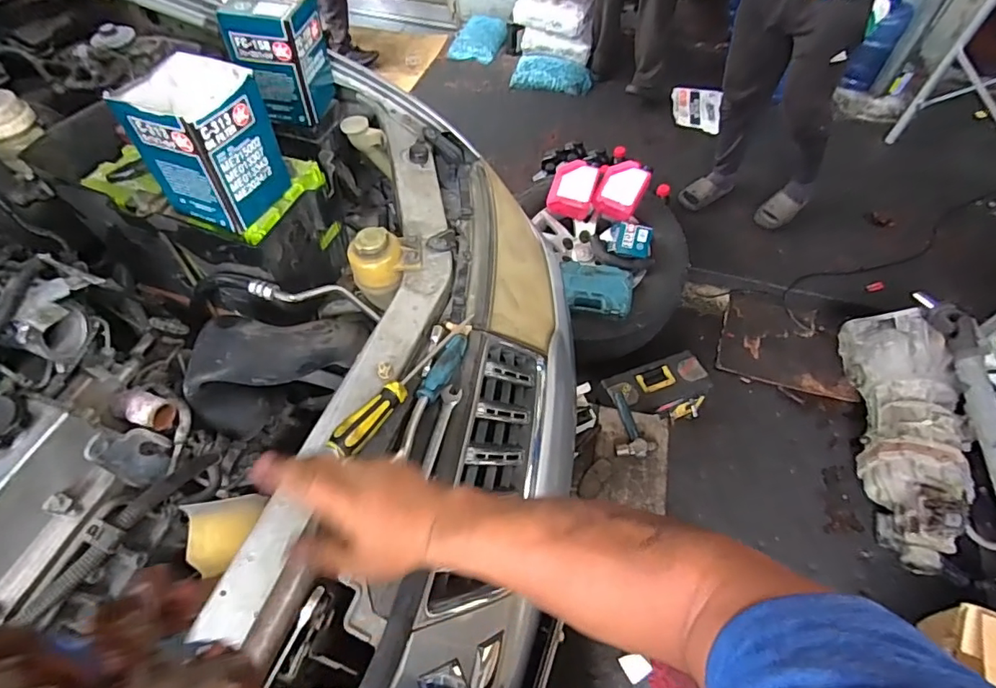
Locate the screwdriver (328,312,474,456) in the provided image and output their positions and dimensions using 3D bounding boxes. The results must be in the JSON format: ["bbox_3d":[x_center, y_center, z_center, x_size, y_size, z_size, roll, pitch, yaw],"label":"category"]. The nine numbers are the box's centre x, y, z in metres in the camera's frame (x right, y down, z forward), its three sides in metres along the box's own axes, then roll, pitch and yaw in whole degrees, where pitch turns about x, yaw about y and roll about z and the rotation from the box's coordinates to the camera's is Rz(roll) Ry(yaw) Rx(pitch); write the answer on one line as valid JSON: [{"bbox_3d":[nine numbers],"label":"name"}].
[{"bbox_3d":[-0.106,0.038,0.619,0.030,0.025,0.244,27,48,16],"label":"screwdriver"}]

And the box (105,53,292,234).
[{"bbox_3d":[-0.359,-0.247,0.648,0.117,0.153,0.122,21,59,13],"label":"box"}]

